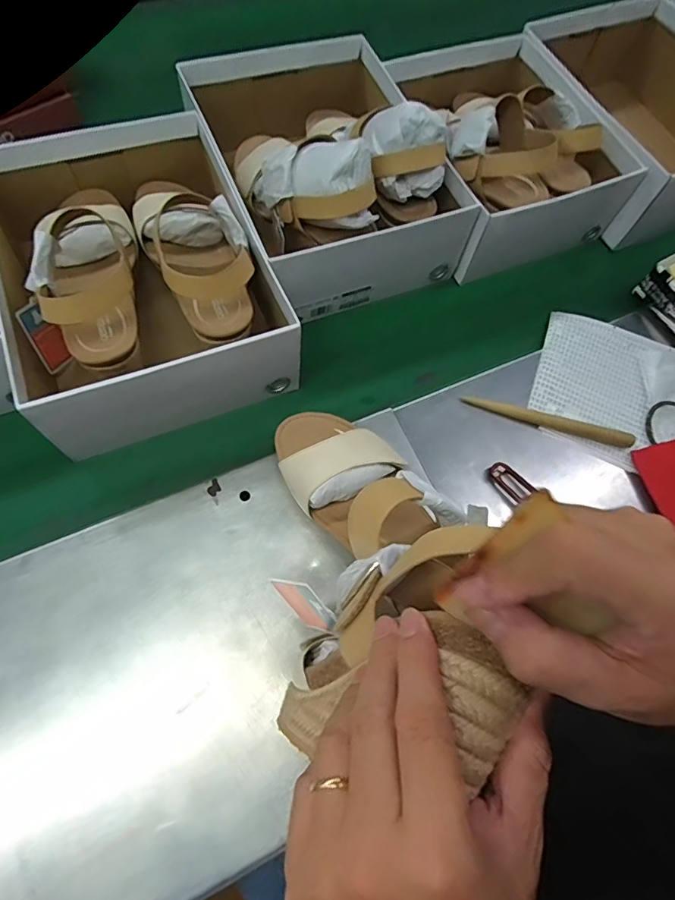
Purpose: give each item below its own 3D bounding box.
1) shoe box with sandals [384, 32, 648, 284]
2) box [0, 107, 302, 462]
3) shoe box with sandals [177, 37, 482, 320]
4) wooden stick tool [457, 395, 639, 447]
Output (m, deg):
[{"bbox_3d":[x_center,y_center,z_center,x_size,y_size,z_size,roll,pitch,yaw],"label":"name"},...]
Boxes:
[{"bbox_3d":[0.210,-0.400,0.620,0.209,0.135,0.335,-10,72,-13],"label":"shoe box with sandals"},{"bbox_3d":[-0.202,-0.181,0.487,0.231,0.114,0.316,-21,70,-13],"label":"box"},{"bbox_3d":[-0.017,-0.333,0.546,0.234,0.144,0.306,-20,70,-12],"label":"shoe box with sandals"},{"bbox_3d":[0.220,-0.031,0.509,0.175,0.014,0.016,18,68,-2],"label":"wooden stick tool"}]

